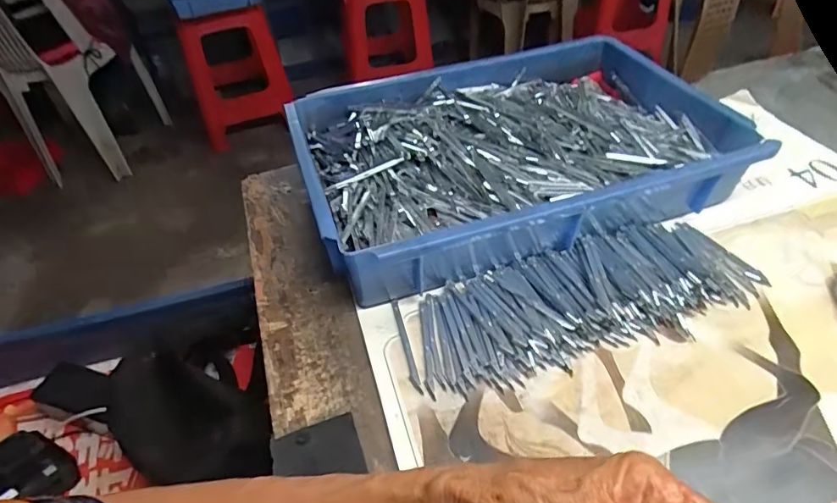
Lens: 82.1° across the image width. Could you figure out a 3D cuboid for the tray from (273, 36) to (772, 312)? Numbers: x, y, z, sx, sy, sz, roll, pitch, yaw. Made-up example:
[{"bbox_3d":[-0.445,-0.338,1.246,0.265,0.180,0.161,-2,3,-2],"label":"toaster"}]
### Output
[{"bbox_3d":[0.091,-0.109,0.522,0.414,0.079,0.287,-15,45,-12],"label":"tray"}]

